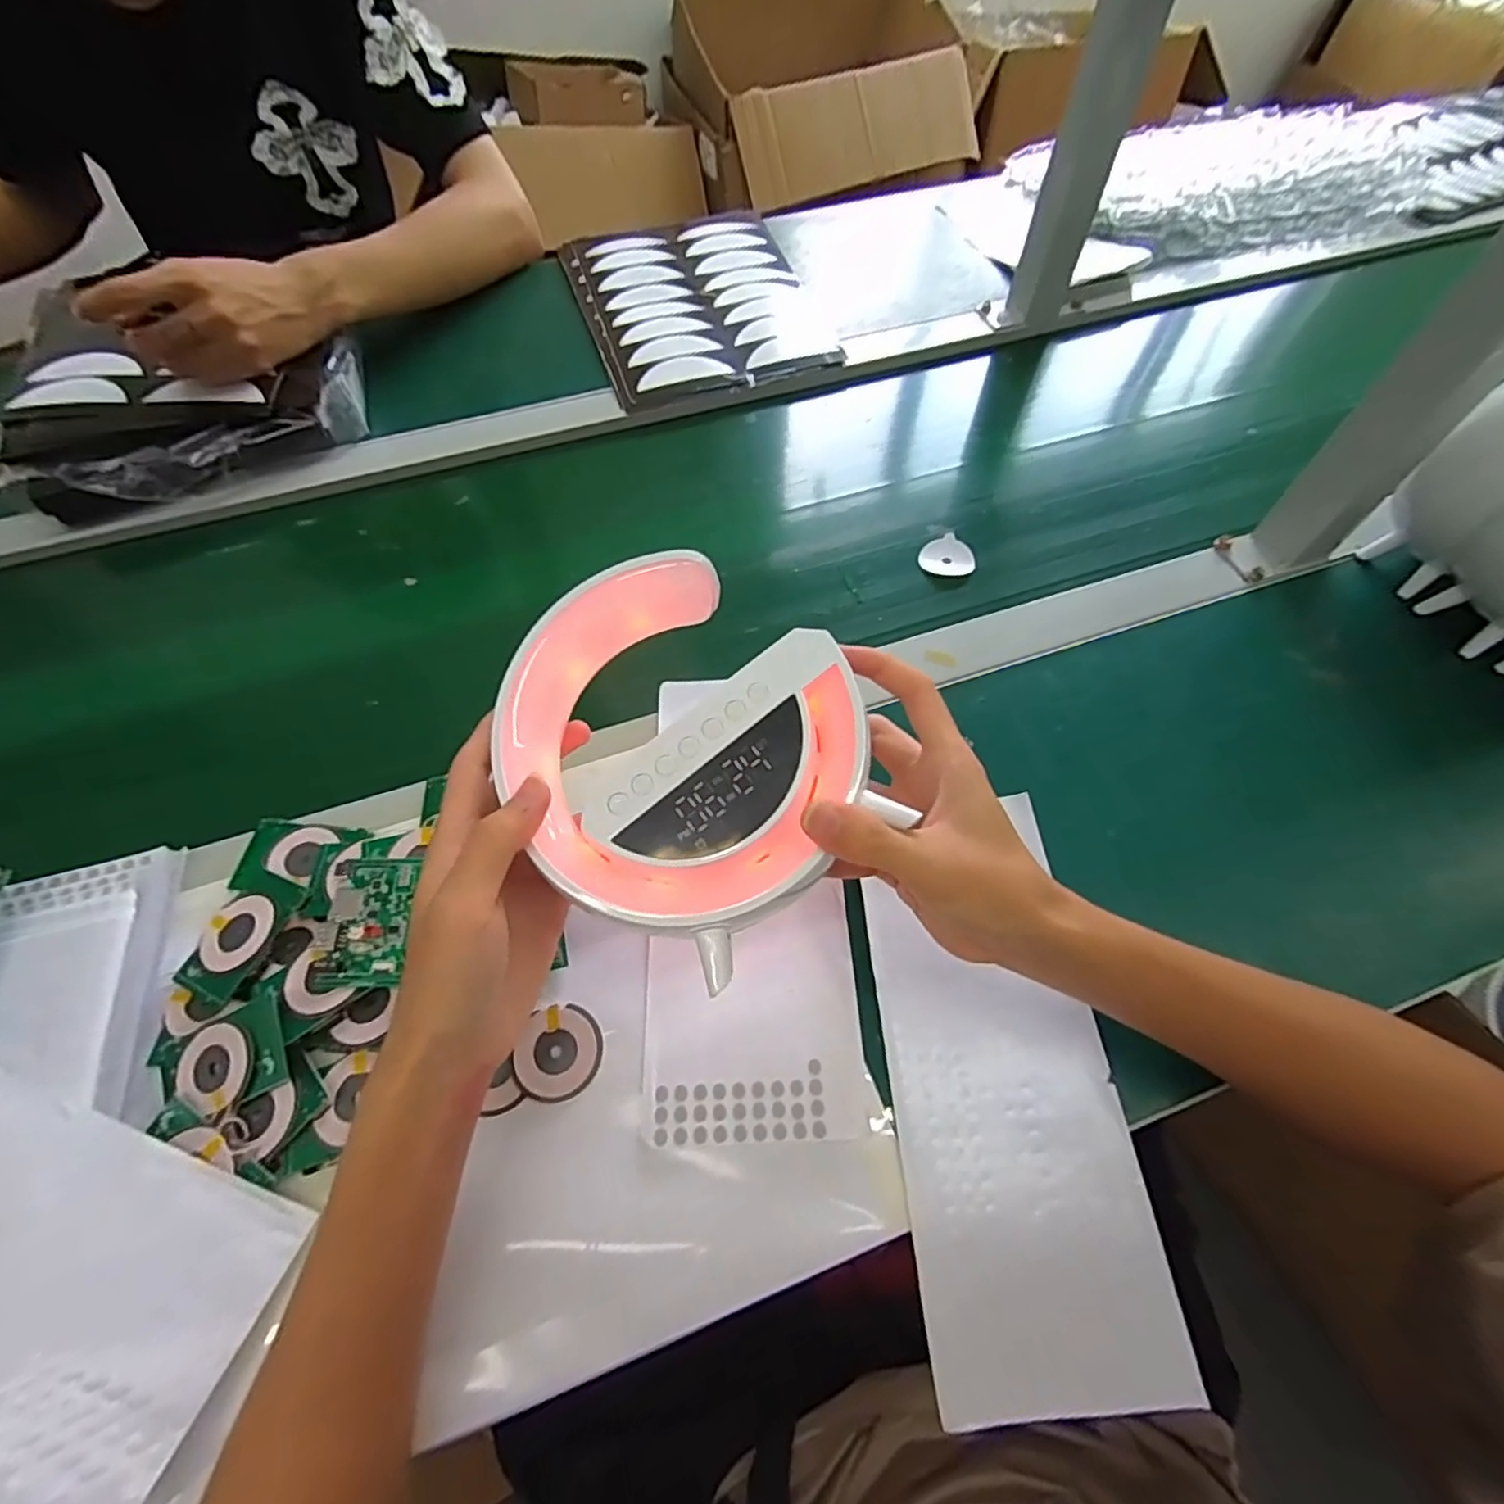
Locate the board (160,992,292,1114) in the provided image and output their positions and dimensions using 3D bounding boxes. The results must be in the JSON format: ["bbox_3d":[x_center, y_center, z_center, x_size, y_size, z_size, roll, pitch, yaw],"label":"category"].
[{"bbox_3d":[-0.241,0.141,0.299,0.057,0.009,0.040,-24,62,-13],"label":"board"}]

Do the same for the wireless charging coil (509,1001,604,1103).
[{"bbox_3d":[-0.090,0.141,0.308,0.037,0.004,0.040,1,64,-1],"label":"wireless charging coil"}]

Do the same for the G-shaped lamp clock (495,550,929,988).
[{"bbox_3d":[-0.030,0.004,0.279,0.145,0.065,0.156,-40,80,-6],"label":"G-shaped lamp clock"}]

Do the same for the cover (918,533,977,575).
[{"bbox_3d":[0.145,-0.147,0.494,0.039,0.009,0.034,-8,64,-6],"label":"cover"}]

